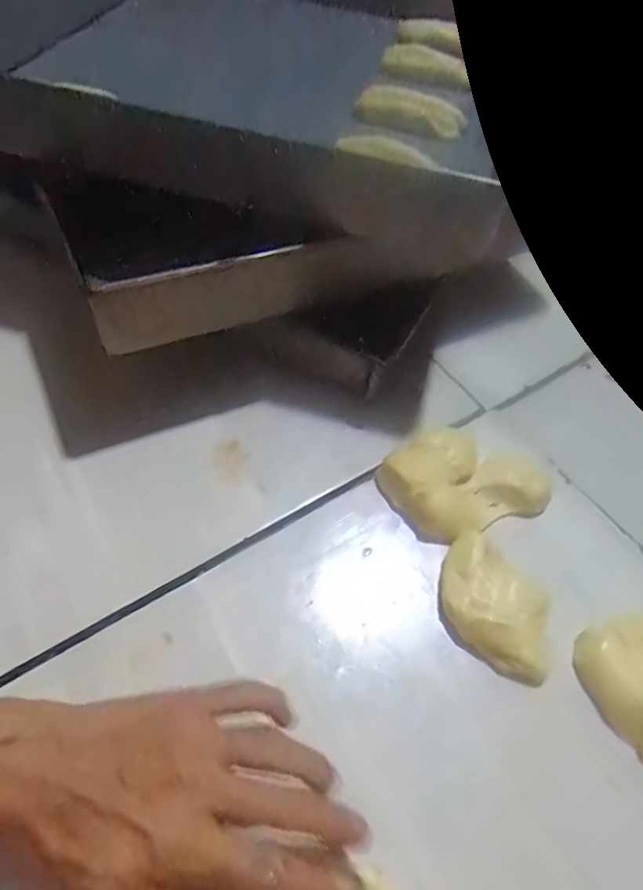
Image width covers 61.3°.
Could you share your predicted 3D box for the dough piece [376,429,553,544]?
[{"bbox_3d":[0.106,0.023,0.408,0.118,0.034,0.085,-17,58,-15],"label":"dough piece"}]

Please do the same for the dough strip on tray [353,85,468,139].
[{"bbox_3d":[0.079,-0.295,0.479,0.098,0.030,0.027,7,55,2],"label":"dough strip on tray"}]

